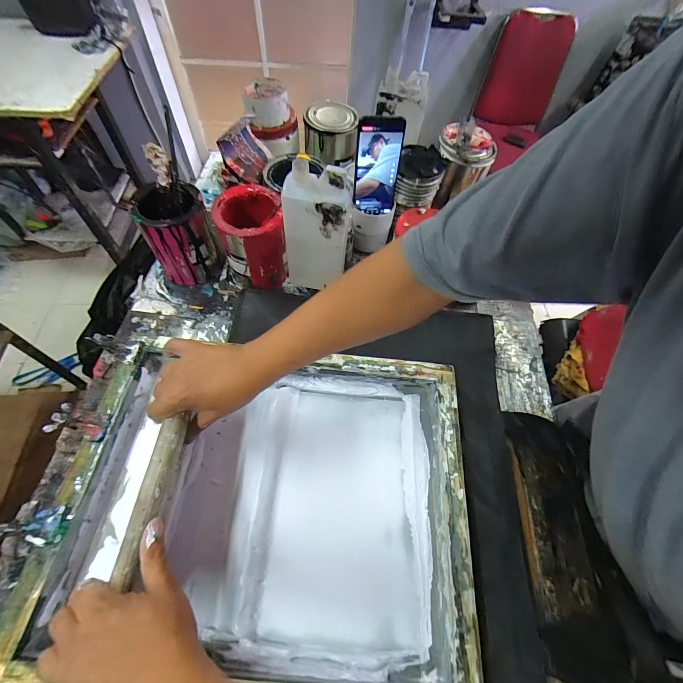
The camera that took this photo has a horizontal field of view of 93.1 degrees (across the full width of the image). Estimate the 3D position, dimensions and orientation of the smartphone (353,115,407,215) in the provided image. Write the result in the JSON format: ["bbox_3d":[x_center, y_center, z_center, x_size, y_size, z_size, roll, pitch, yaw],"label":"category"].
[{"bbox_3d":[0.063,-0.297,0.557,0.076,0.156,0.015,-3,50,-5],"label":"smartphone"}]

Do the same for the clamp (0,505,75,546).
[{"bbox_3d":[-0.351,0.208,0.363,0.063,0.040,0.044,-5,62,-6],"label":"clamp"}]

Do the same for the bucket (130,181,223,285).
[{"bbox_3d":[-0.281,-0.182,0.569,0.105,0.142,0.096,-24,66,-16],"label":"bucket"}]

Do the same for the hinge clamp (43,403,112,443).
[{"bbox_3d":[-0.340,0.106,0.420,0.050,0.042,0.038,5,62,-1],"label":"hinge clamp"}]

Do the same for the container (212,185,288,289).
[{"bbox_3d":[-0.147,-0.168,0.551,0.100,0.141,0.110,-9,63,-8],"label":"container"}]

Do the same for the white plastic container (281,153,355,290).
[{"bbox_3d":[-0.038,-0.169,0.513,0.101,0.210,0.063,7,62,0],"label":"white plastic container"}]

